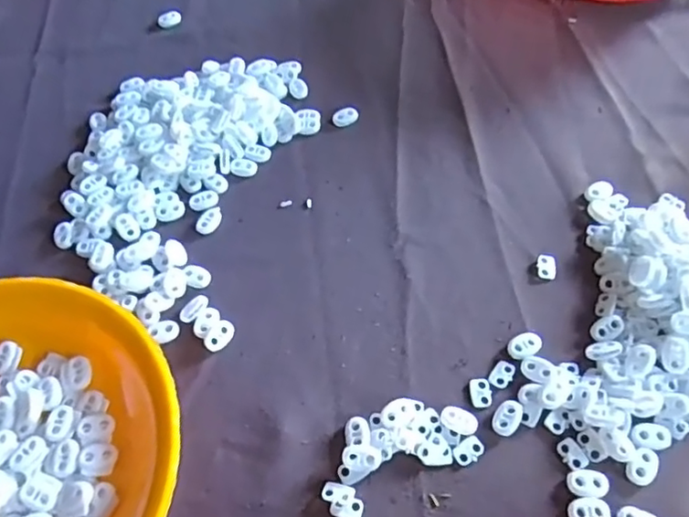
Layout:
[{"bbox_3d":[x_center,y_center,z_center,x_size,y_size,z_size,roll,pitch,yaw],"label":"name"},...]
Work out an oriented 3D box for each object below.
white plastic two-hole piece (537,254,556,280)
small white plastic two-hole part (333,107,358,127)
[{"bbox_3d":[0.145,0.005,0.423,0.013,0.004,0.021,7,58,8],"label":"white plastic two-hole piece"},{"bbox_3d":[0.001,-0.121,0.511,0.022,0.006,0.015,-33,61,-17],"label":"small white plastic two-hole part"}]

